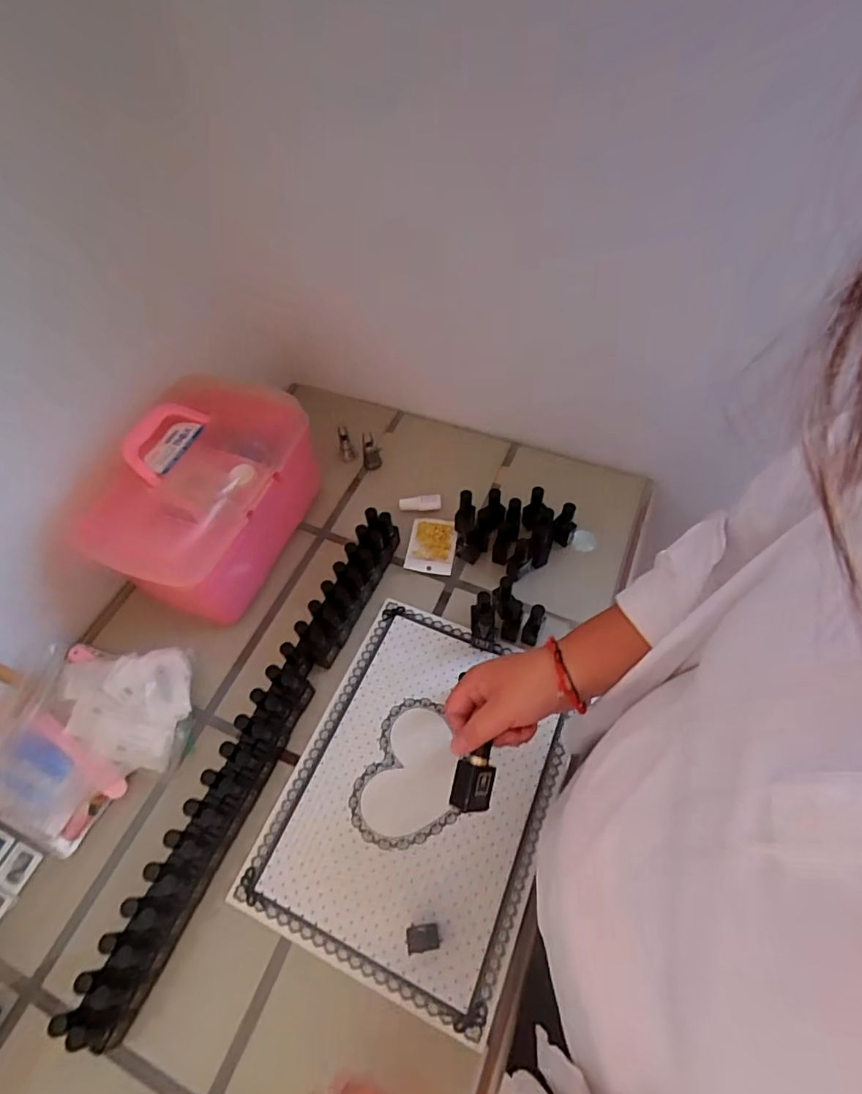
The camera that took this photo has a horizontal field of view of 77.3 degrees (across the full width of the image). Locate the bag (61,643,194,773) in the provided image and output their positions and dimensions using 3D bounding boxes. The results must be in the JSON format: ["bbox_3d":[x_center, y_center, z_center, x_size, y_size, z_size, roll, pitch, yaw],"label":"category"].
[{"bbox_3d":[-0.400,0.201,0.696,0.194,0.026,0.150,2,57,3],"label":"bag"}]

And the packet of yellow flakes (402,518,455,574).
[{"bbox_3d":[0.003,-0.006,0.828,0.070,0.021,0.099,11,56,2],"label":"packet of yellow flakes"}]

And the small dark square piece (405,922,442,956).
[{"bbox_3d":[-0.007,0.391,0.541,0.031,0.065,0.022,-4,57,-1],"label":"small dark square piece"}]

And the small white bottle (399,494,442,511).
[{"bbox_3d":[-0.017,-0.071,0.859,0.066,0.022,0.019,-4,57,-1],"label":"small white bottle"}]

